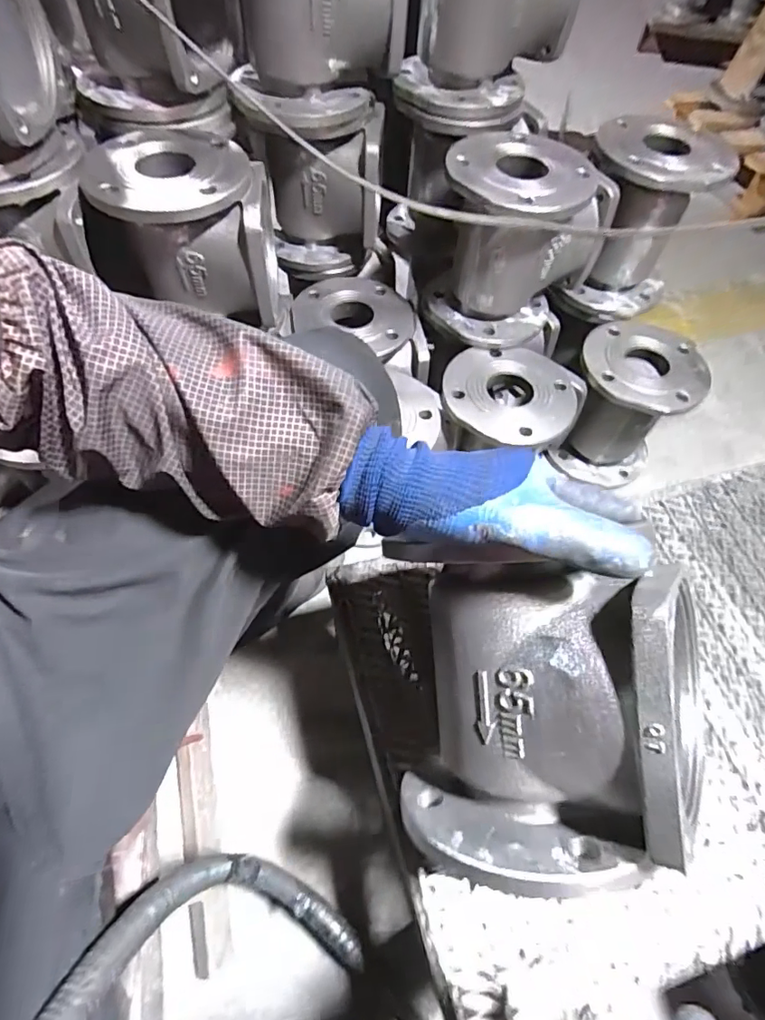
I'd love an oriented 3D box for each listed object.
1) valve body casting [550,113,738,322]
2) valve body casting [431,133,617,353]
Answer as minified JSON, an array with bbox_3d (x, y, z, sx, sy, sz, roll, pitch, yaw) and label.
[{"bbox_3d":[0.353,-0.403,0.723,0.172,0.209,0.159,20,61,9],"label":"valve body casting"},{"bbox_3d":[0.174,-0.348,0.681,0.207,0.207,0.165,23,61,10],"label":"valve body casting"}]

